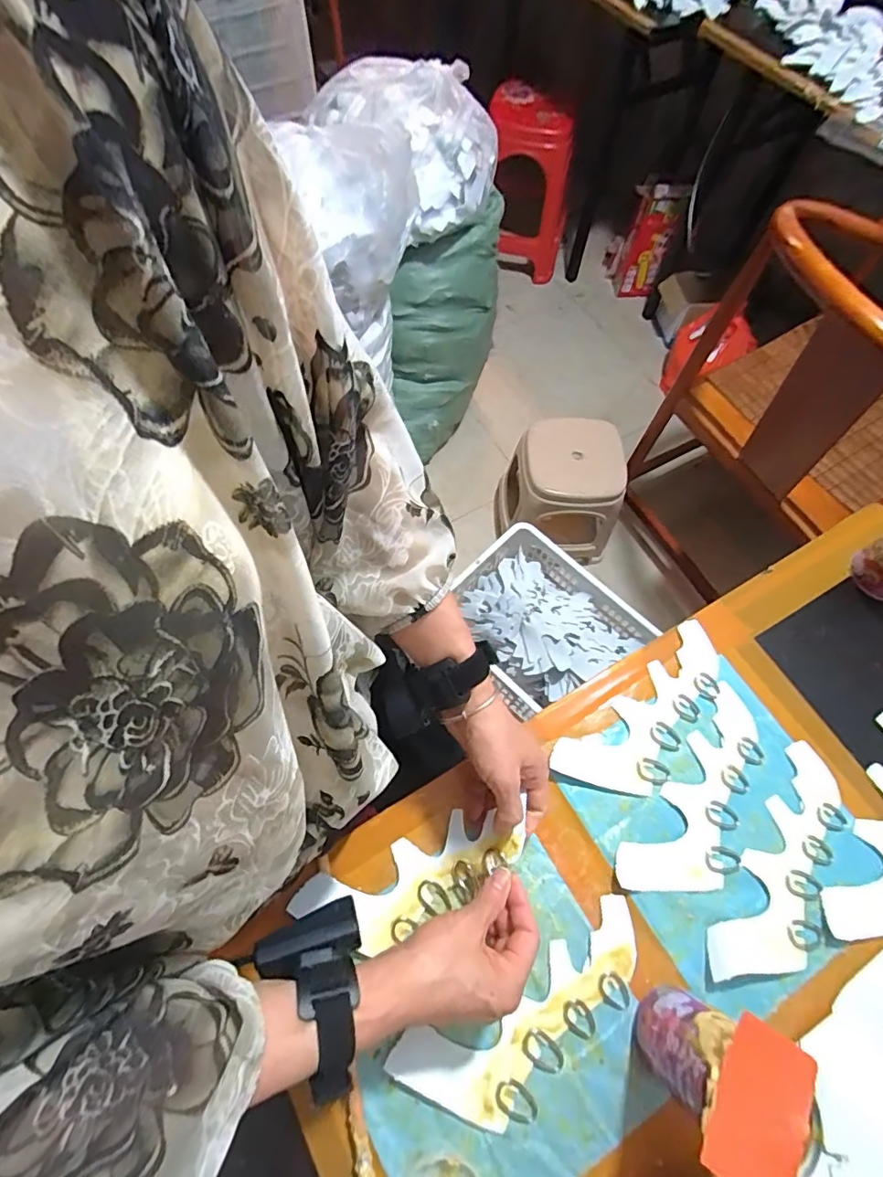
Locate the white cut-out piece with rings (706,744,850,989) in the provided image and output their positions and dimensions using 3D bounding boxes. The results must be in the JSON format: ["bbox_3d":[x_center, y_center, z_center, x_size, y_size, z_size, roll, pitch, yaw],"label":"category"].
[{"bbox_3d":[0.304,0.244,0.444,0.071,0.016,0.216,32,69,12],"label":"white cut-out piece with rings"}]

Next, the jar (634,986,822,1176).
[{"bbox_3d":[0.185,0.324,0.344,0.064,0.121,0.077,30,69,11],"label":"jar"}]

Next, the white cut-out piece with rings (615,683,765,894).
[{"bbox_3d":[0.247,0.198,0.471,0.082,0.004,0.208,38,71,14],"label":"white cut-out piece with rings"}]

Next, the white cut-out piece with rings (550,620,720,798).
[{"bbox_3d":[0.208,0.126,0.500,0.210,0.006,0.083,-37,72,-16],"label":"white cut-out piece with rings"}]

